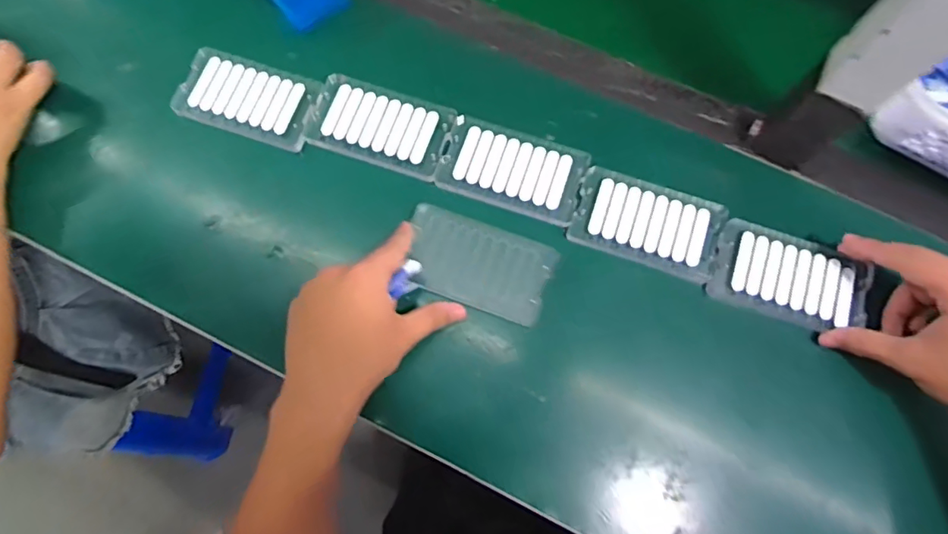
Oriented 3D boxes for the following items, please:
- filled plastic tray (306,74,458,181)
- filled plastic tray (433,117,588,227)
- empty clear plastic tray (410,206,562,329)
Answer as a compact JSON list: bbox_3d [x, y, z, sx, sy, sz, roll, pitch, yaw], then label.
[{"bbox_3d":[-0.082,-0.125,0.466,0.121,0.006,0.071,19,75,5],"label":"filled plastic tray"},{"bbox_3d":[0.033,-0.083,0.454,0.119,0.005,0.072,17,75,4],"label":"filled plastic tray"},{"bbox_3d":[0.002,-0.003,0.435,0.119,0.010,0.068,20,75,5],"label":"empty clear plastic tray"}]

